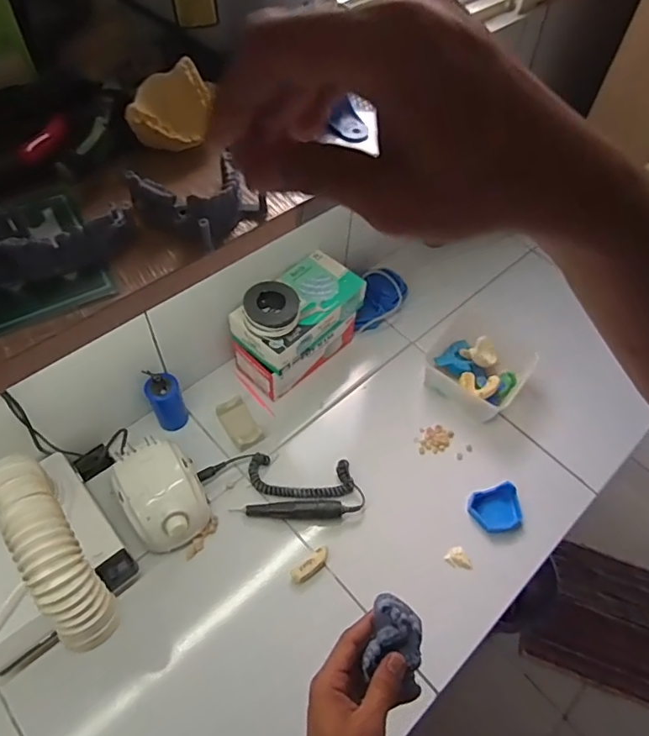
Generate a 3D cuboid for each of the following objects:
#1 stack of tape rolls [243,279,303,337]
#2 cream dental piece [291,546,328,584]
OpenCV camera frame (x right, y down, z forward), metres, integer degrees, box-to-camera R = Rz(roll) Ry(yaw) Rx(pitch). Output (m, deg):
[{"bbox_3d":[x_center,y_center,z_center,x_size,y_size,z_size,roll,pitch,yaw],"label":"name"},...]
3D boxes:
[{"bbox_3d":[-0.082,-0.094,0.815,0.084,0.036,0.092,7,55,1],"label":"stack of tape rolls"},{"bbox_3d":[-0.018,0.286,0.751,0.064,0.014,0.023,-34,64,-24],"label":"cream dental piece"}]

